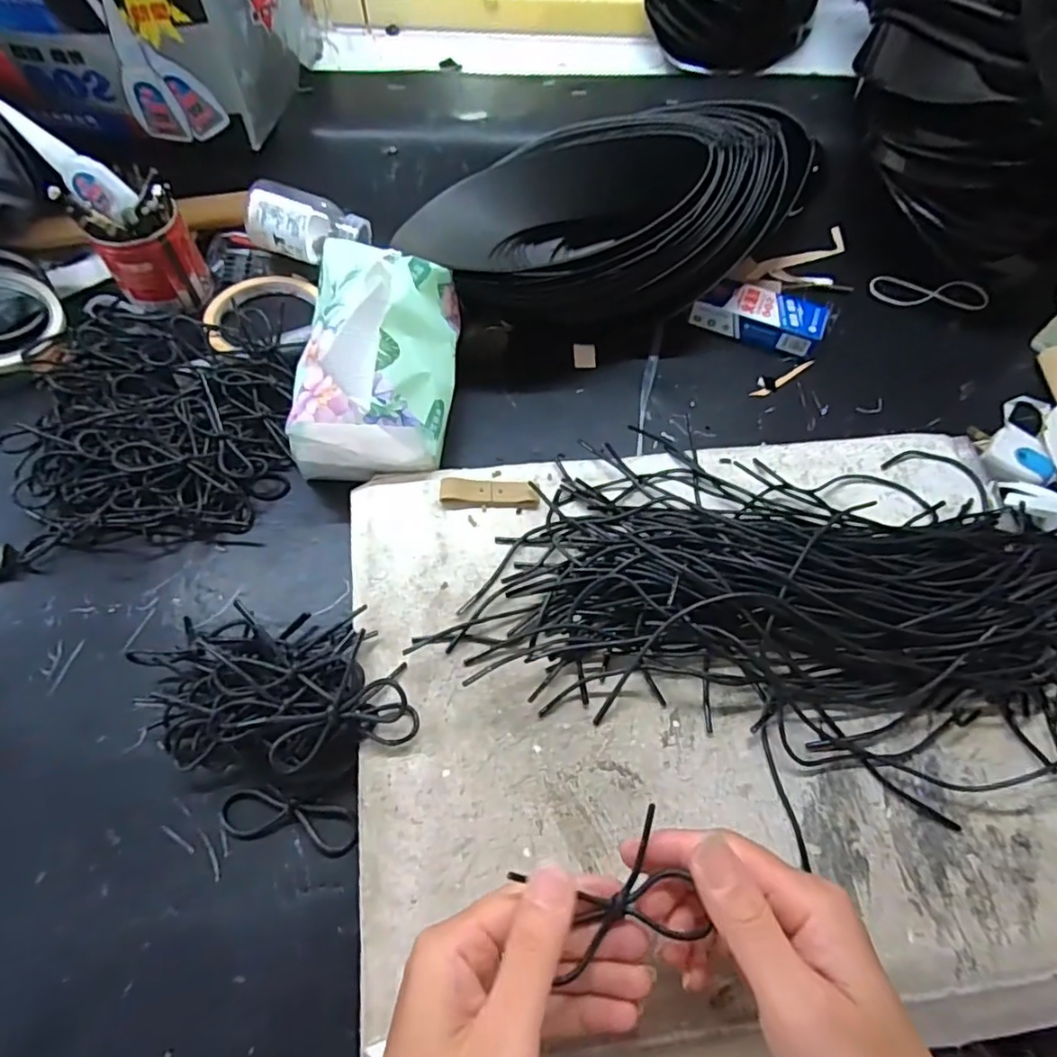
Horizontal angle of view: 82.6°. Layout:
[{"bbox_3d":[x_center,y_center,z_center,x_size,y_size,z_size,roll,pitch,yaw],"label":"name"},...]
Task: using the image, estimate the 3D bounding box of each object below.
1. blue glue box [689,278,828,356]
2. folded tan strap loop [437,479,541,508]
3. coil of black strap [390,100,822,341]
[{"bbox_3d":[0.189,-0.175,0.494,0.100,0.027,0.043,20,61,10],"label":"blue glue box"},{"bbox_3d":[-0.024,-0.022,0.373,0.060,0.010,0.017,1,59,-2],"label":"folded tan strap loop"},{"bbox_3d":[0.070,-0.240,0.476,0.295,0.116,0.169,-26,64,-16],"label":"coil of black strap"}]

